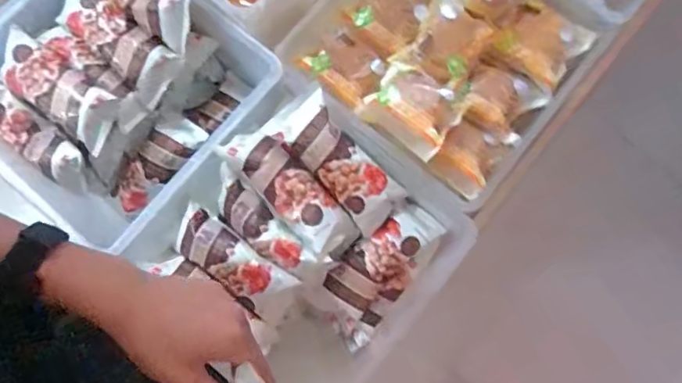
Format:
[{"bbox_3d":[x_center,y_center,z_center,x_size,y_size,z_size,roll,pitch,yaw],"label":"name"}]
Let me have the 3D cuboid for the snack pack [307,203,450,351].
[{"bbox_3d":[0.047,0.094,0.591,0.163,0.043,0.086,-41,82,-7],"label":"snack pack"}]

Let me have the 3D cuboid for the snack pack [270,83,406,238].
[{"bbox_3d":[0.003,-0.028,0.557,0.061,0.026,0.164,-42,101,-7],"label":"snack pack"}]

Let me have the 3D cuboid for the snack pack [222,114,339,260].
[{"bbox_3d":[-0.058,-0.007,0.562,0.057,0.048,0.149,-40,82,-7],"label":"snack pack"}]

